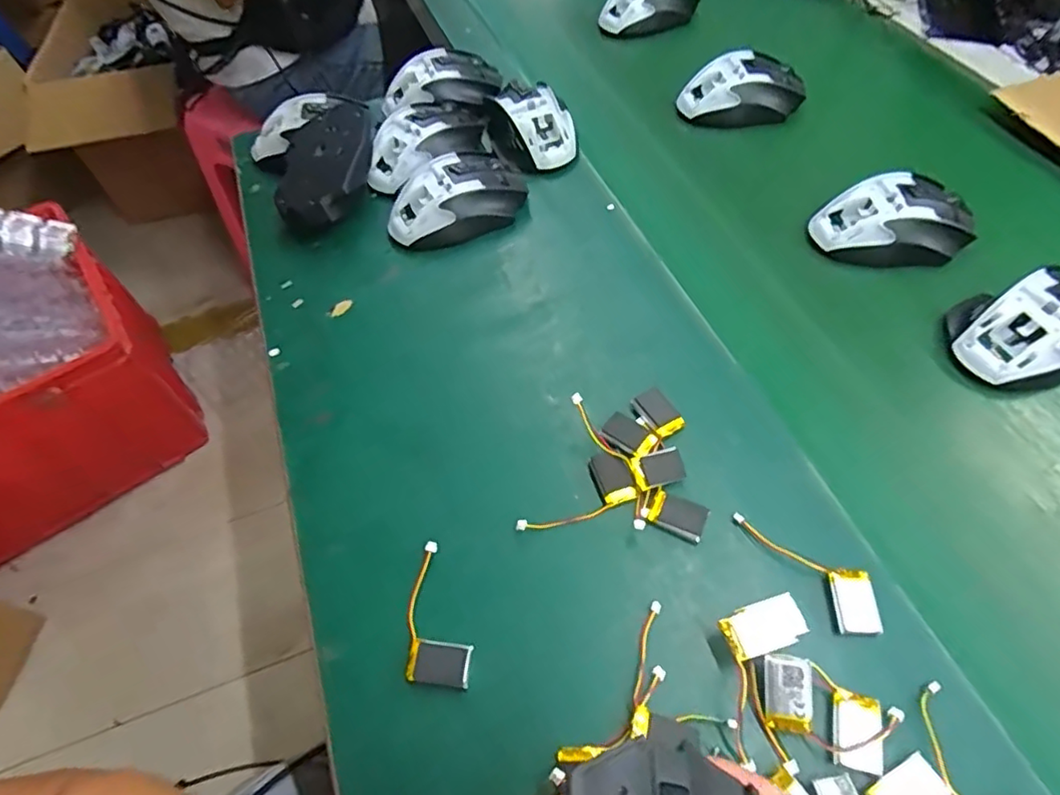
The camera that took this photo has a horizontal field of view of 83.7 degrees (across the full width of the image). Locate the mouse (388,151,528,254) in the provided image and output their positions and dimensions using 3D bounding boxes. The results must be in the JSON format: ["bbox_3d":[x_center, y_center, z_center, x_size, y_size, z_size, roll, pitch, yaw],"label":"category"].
[{"bbox_3d":[-0.058,-0.159,0.476,0.114,0.038,0.071,-37,61,-20],"label":"mouse"}]

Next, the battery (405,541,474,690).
[{"bbox_3d":[-0.048,0.114,0.313,0.033,0.007,0.073,-4,52,0],"label":"battery"}]

